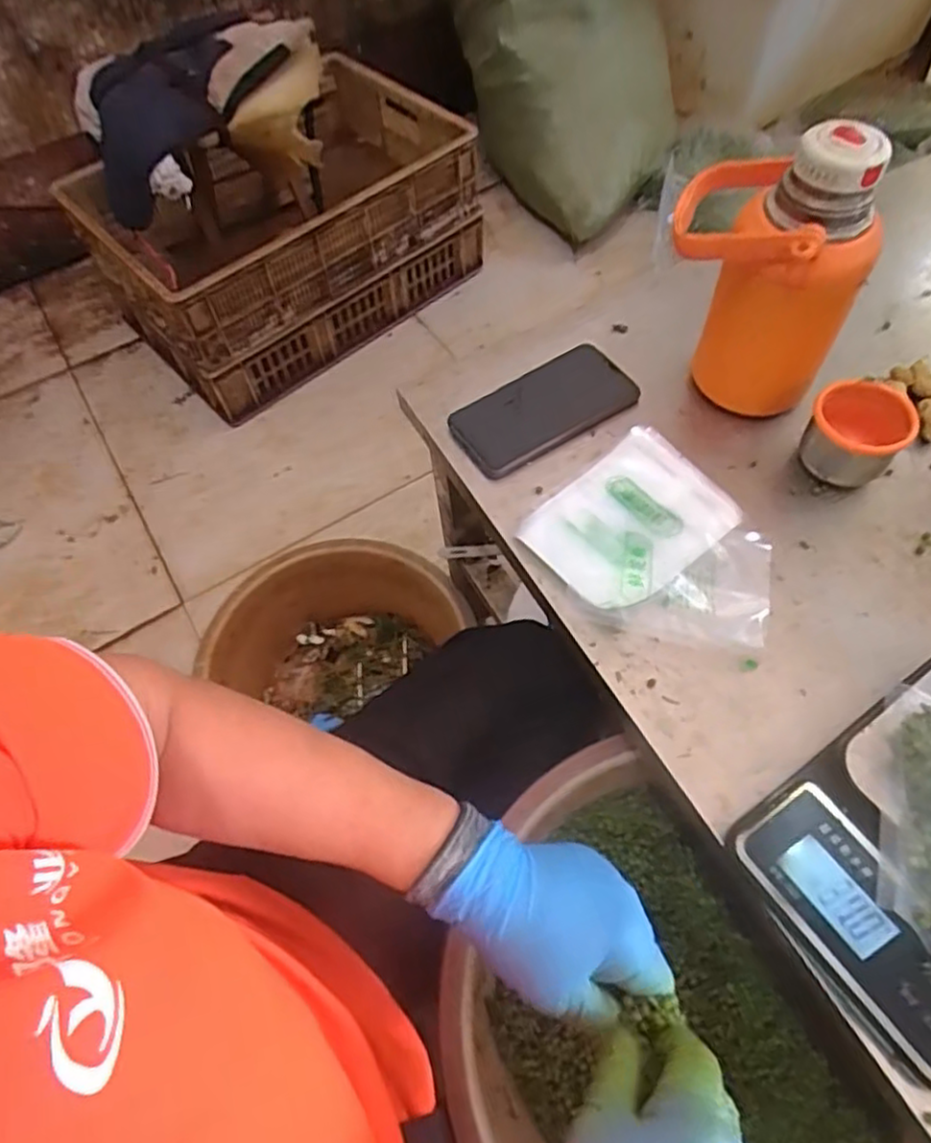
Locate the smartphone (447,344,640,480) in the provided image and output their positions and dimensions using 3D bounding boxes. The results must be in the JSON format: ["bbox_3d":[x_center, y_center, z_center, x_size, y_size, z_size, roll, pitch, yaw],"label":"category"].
[{"bbox_3d":[0.066,-0.138,0.593,0.155,0.010,0.076,-30,62,-15],"label":"smartphone"}]

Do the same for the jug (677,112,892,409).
[{"bbox_3d":[0.221,-0.227,0.528,0.134,0.203,0.119,13,60,10],"label":"jug"}]

